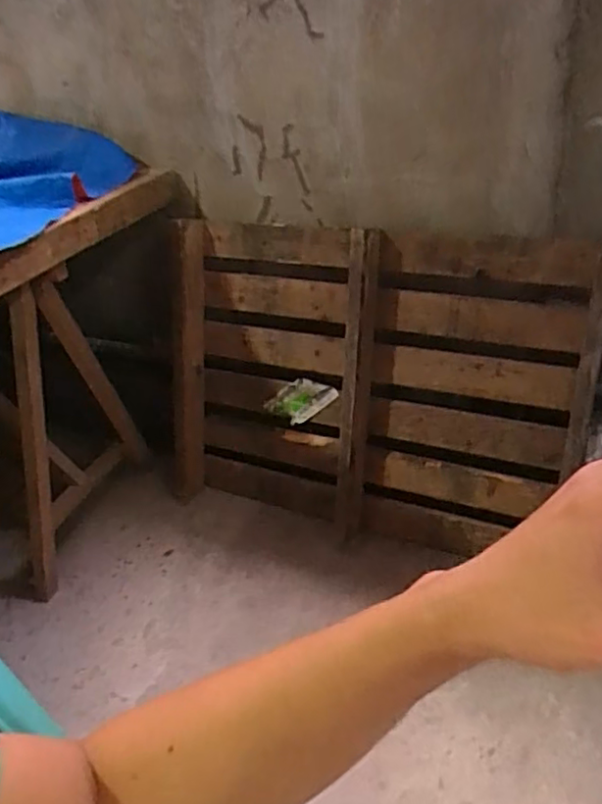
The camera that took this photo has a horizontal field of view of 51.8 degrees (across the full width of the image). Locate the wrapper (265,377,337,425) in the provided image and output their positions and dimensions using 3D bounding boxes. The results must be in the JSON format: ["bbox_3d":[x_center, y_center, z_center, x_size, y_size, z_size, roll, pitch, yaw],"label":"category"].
[{"bbox_3d":[0.000,-0.003,1.538,0.189,0.098,0.014,-35,-12,27],"label":"wrapper"}]

